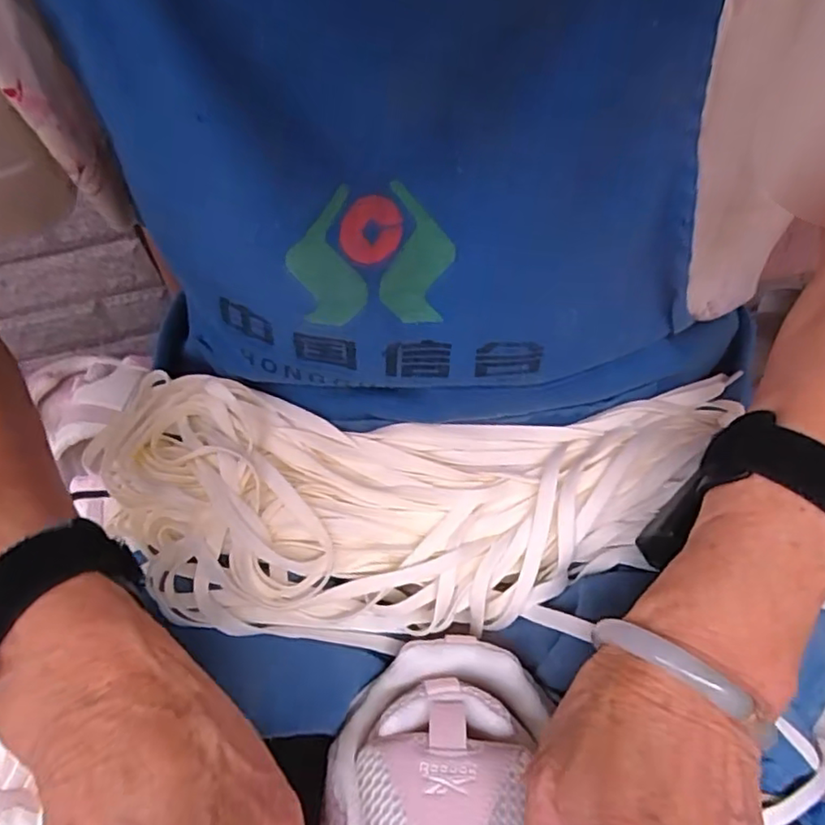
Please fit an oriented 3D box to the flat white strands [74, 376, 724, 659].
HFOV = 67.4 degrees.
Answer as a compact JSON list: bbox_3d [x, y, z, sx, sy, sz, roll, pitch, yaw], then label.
[{"bbox_3d":[0.013,0.041,0.315,0.331,0.057,0.140,1,57,4],"label":"flat white strands"}]

